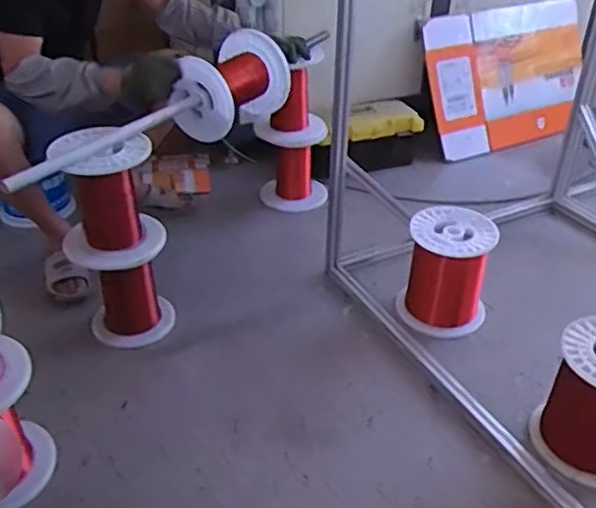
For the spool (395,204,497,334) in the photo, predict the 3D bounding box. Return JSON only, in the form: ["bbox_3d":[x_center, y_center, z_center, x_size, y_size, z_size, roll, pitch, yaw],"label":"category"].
[{"bbox_3d":[0.360,0.035,1.526,0.178,0.239,0.186,1,34,-1],"label":"spool"}]

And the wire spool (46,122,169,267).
[{"bbox_3d":[-0.415,-0.114,1.378,0.222,0.262,0.209,-9,36,-15],"label":"wire spool"}]

